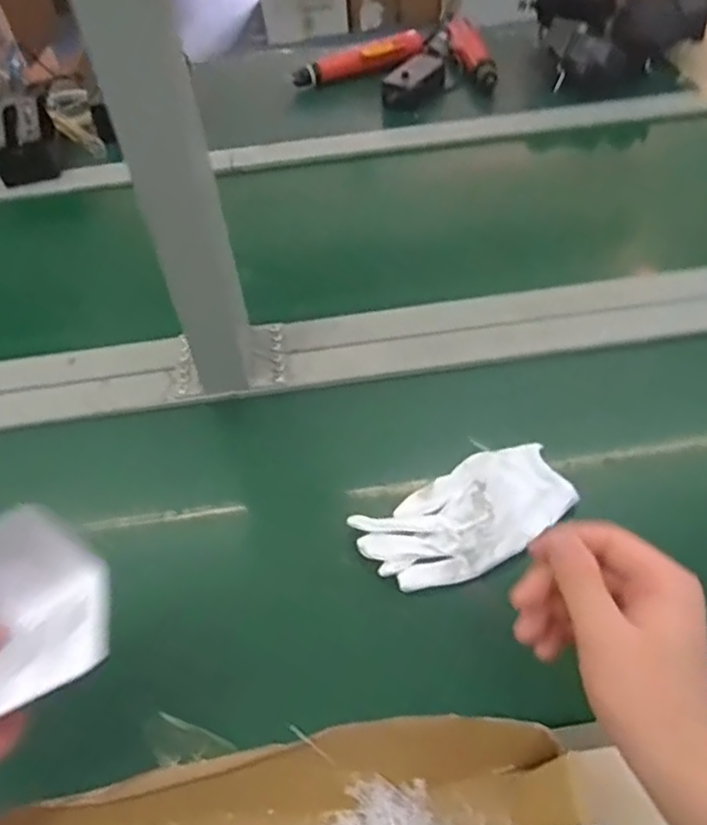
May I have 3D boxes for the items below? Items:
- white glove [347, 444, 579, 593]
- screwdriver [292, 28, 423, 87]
[{"bbox_3d":[0.084,0.074,0.479,0.154,0.019,0.078,-25,52,-16],"label":"white glove"},{"bbox_3d":[0.008,-0.518,0.966,0.201,0.034,0.043,-19,51,-11],"label":"screwdriver"}]

